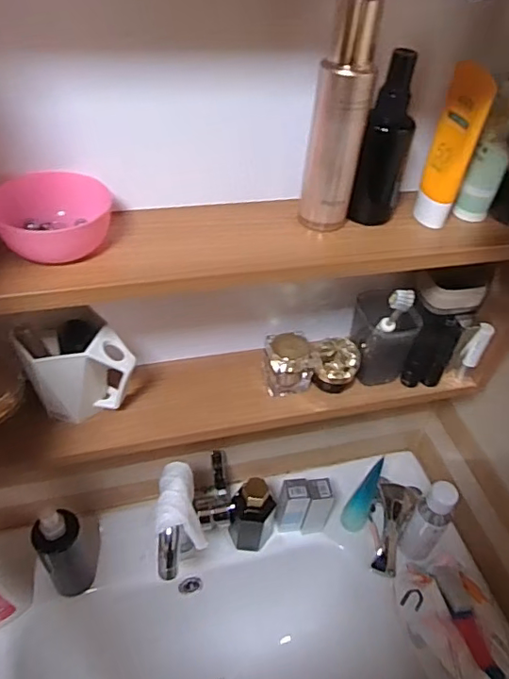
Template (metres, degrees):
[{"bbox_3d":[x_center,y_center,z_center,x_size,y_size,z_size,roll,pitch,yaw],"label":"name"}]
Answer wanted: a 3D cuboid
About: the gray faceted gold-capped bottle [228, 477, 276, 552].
[{"bbox_3d":[0.000,0.242,0.762,0.063,0.146,0.067,3,45,-3],"label":"gray faceted gold-capped bottle"}]

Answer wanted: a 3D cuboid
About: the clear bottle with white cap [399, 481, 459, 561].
[{"bbox_3d":[0.250,0.260,0.760,0.050,0.167,0.041,30,49,22],"label":"clear bottle with white cap"}]

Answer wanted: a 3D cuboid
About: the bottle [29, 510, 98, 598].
[{"bbox_3d":[-0.245,0.270,0.682,0.054,0.180,0.045,-22,51,-25],"label":"bottle"}]

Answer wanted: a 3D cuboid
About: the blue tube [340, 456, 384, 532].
[{"bbox_3d":[0.163,0.232,0.789,0.037,0.136,0.051,26,48,19],"label":"blue tube"}]

